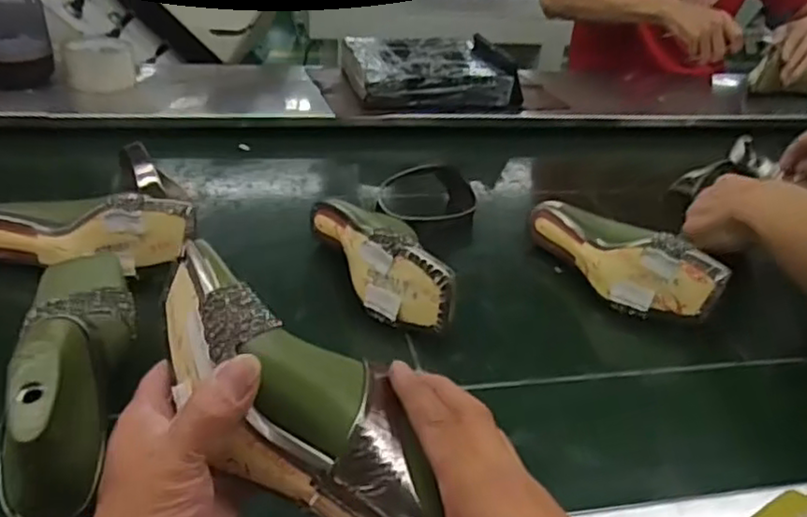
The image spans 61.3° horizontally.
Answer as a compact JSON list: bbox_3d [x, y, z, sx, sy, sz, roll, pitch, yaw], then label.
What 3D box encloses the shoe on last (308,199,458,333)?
[{"bbox_3d":[-0.028,-0.004,0.657,0.070,0.087,0.207,-10,36,-24],"label":"shoe on last"}]

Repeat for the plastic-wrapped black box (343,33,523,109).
[{"bbox_3d":[0.035,-0.309,1.111,0.258,0.061,0.215,-5,34,-18],"label":"plastic-wrapped black box"}]

